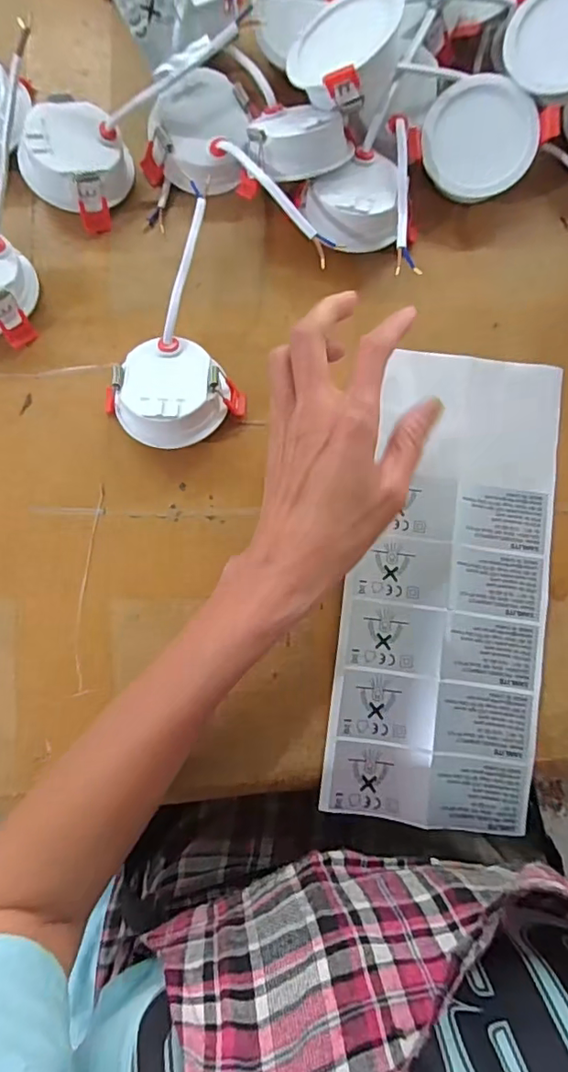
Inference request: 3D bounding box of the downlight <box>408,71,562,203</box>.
[{"bbox_3d":[0.128,-0.258,0.358,0.071,0.031,0.071,1,97,7],"label":"downlight"}]

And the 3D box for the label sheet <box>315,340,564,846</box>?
[{"bbox_3d":[0.108,0.028,0.338,0.126,0.008,0.287,12,82,1],"label":"label sheet"}]

